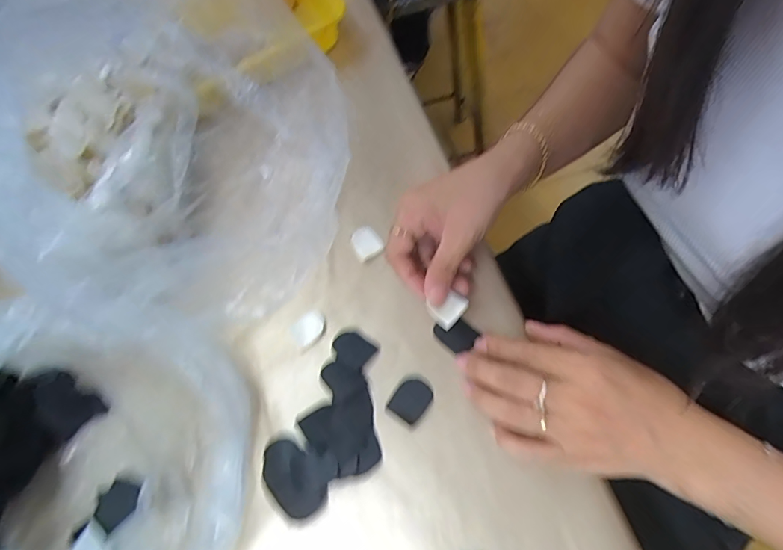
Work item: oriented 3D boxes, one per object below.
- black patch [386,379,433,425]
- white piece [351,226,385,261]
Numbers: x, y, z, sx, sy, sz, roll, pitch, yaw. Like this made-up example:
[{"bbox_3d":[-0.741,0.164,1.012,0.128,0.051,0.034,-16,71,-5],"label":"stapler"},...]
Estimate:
[{"bbox_3d":[0.014,0.091,0.311,0.024,0.004,0.029,32,66,19],"label":"black patch"},{"bbox_3d":[-0.022,-0.029,0.375,0.023,0.015,0.024,-33,64,-16],"label":"white piece"}]

